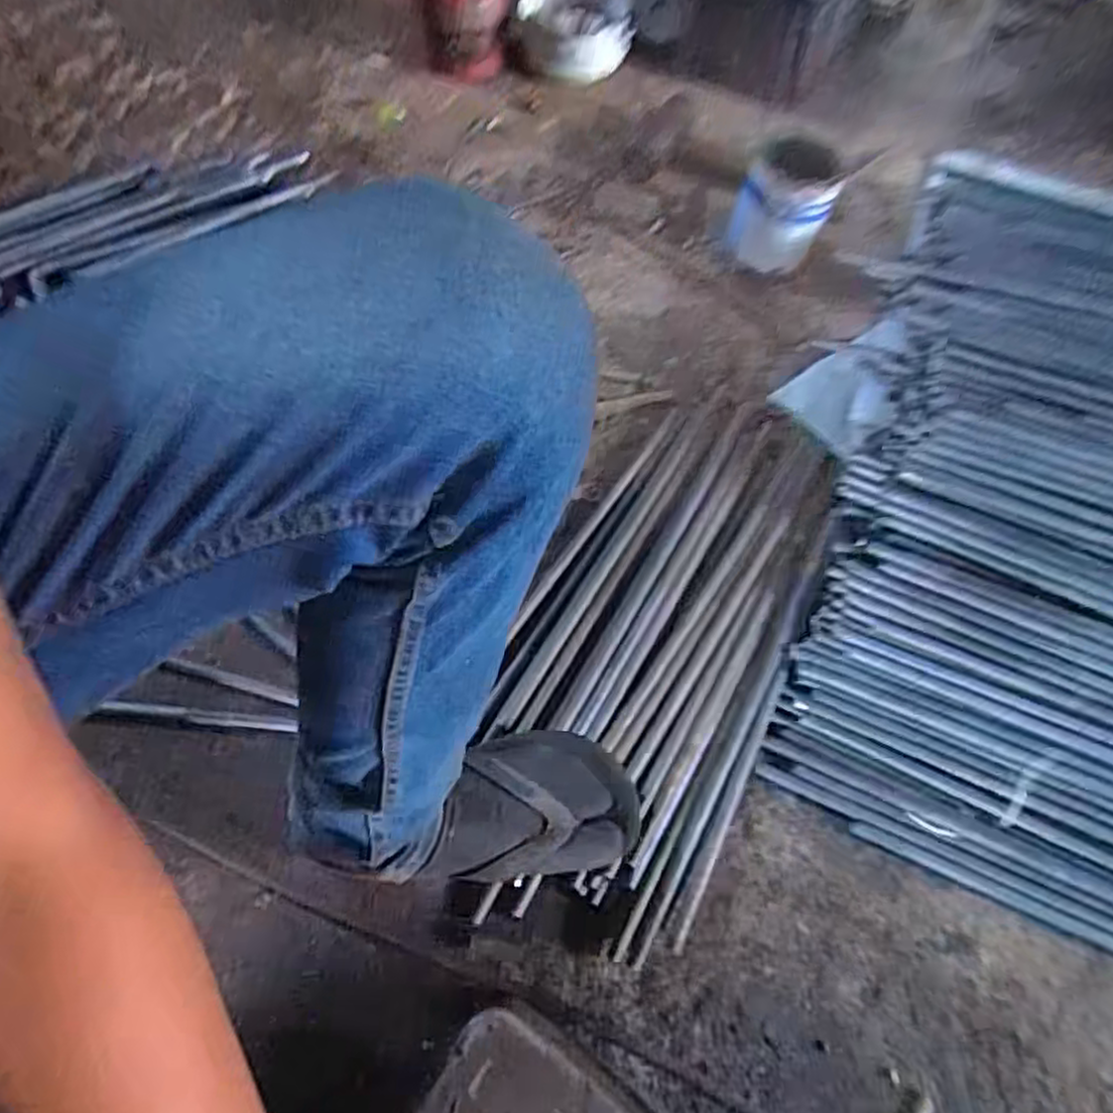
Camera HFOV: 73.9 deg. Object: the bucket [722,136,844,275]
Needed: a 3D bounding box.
[{"bbox_3d":[0.285,-0.449,0.941,0.112,0.131,0.123,1,60,-2],"label":"bucket"}]

